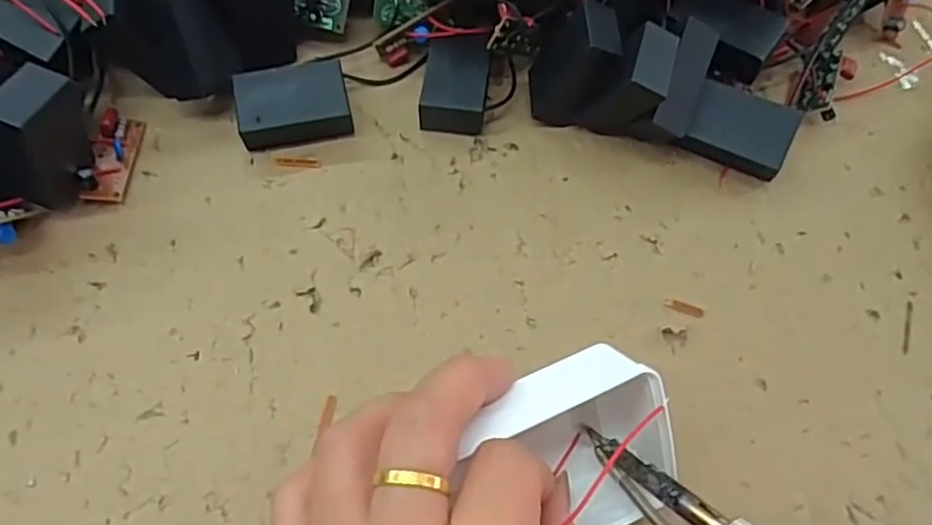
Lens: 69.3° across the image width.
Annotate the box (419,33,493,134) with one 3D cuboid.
[{"bbox_3d":[-0.004,-0.082,0.310,0.029,0.019,0.046,7,61,1],"label":"box"}]

